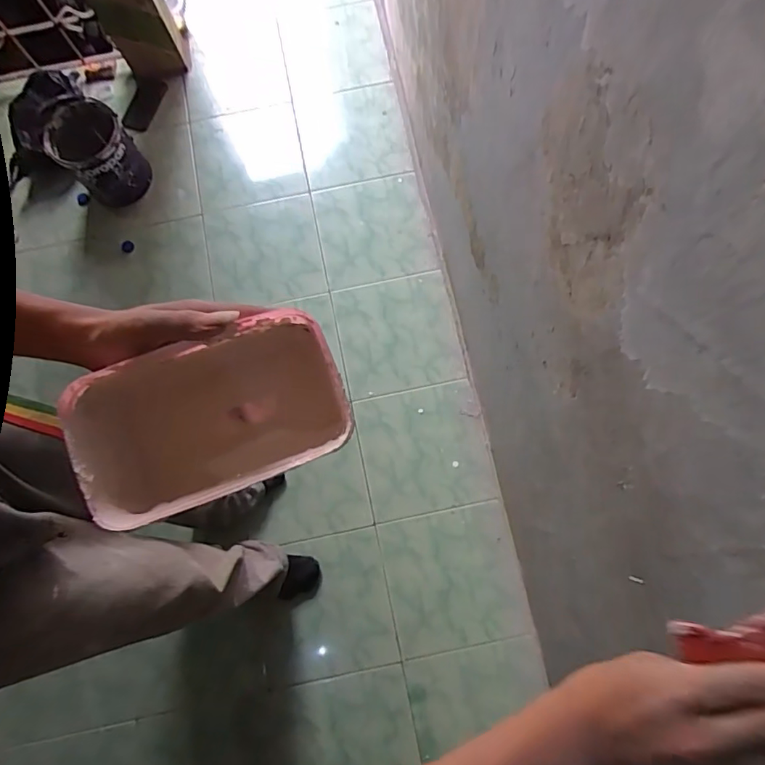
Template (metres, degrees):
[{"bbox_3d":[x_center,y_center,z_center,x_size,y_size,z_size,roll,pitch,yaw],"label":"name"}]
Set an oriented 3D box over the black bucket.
[{"bbox_3d":[-0.745,-0.600,1.355,0.186,0.181,0.197,-31,79,-7],"label":"black bucket"}]

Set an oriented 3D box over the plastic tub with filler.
[{"bbox_3d":[-0.123,0.023,0.392,0.183,0.083,0.119,-20,78,-5],"label":"plastic tub with filler"}]

